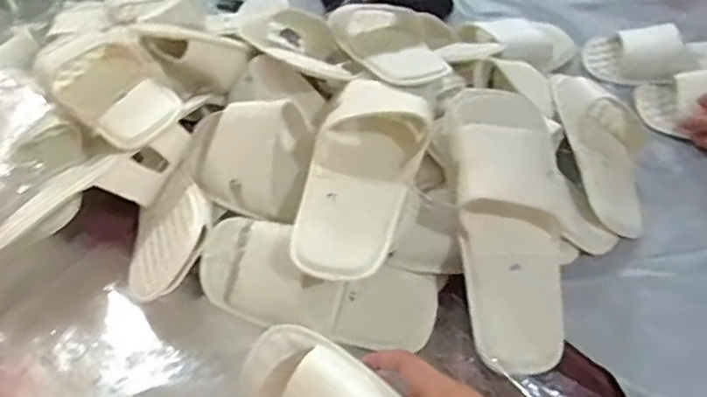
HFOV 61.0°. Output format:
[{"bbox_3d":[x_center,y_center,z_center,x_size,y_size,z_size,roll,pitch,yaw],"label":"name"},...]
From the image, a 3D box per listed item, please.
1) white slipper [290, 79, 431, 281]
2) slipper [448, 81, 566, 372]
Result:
[{"bbox_3d":[0.000,-0.018,0.587,0.108,0.065,0.216,13,50,16],"label":"white slipper"},{"bbox_3d":[0.159,0.024,0.597,0.109,0.058,0.282,-4,81,1],"label":"slipper"}]

